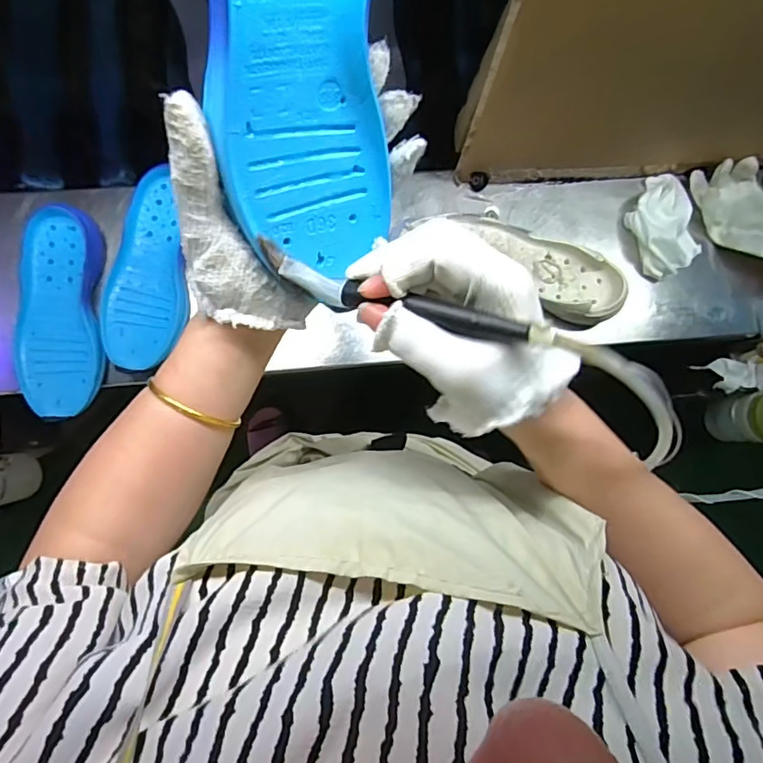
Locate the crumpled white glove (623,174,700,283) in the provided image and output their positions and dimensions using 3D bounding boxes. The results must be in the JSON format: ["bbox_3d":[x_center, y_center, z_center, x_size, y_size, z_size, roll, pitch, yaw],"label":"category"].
[{"bbox_3d":[0.353,-0.196,0.680,0.077,0.034,0.122,-16,86,-6],"label":"crumpled white glove"}]

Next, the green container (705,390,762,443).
[{"bbox_3d":[0.529,0.050,0.769,0.075,0.117,0.076,-10,85,-5],"label":"green container"}]

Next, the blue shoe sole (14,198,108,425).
[{"bbox_3d":[-0.366,-0.078,0.617,0.090,0.033,0.230,-4,85,-5],"label":"blue shoe sole"}]

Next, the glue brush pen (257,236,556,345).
[{"bbox_3d":[-0.001,-0.041,0.282,0.142,0.026,0.011,22,54,14],"label":"glue brush pen"}]

